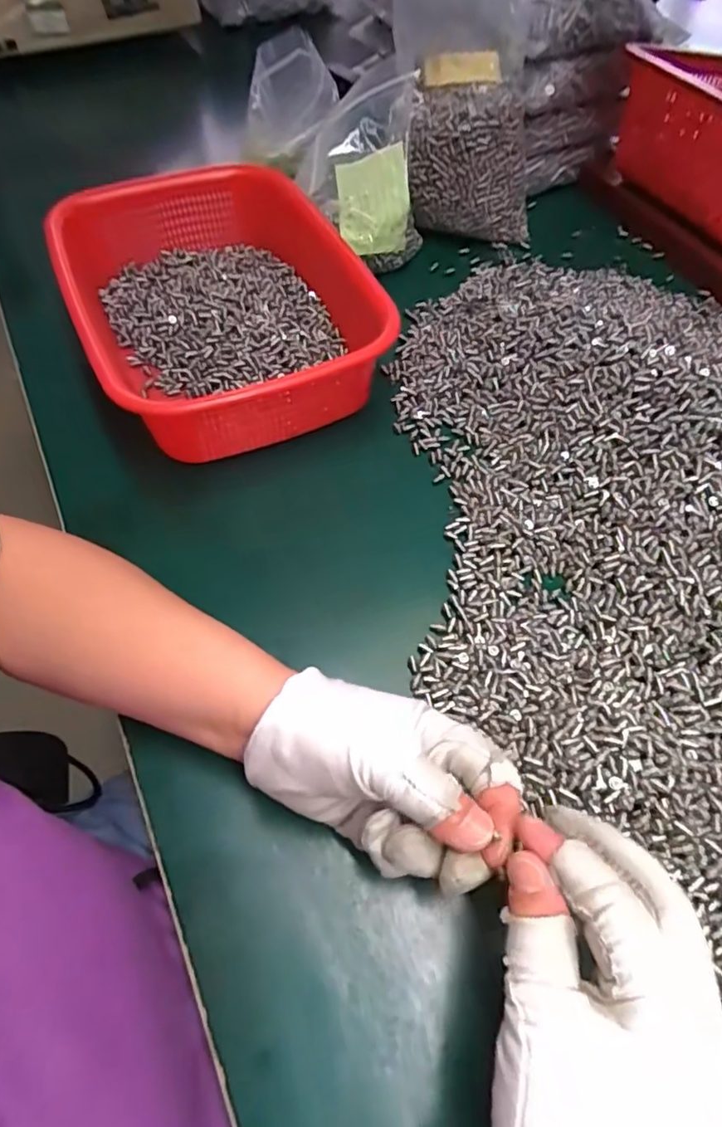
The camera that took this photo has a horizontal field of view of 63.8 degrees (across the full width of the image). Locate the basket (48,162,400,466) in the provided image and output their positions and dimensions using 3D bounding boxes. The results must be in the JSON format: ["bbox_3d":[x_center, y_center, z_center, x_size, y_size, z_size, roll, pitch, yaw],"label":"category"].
[{"bbox_3d":[-0.111,-0.203,0.460,0.195,0.081,0.283,-22,60,-13],"label":"basket"}]

